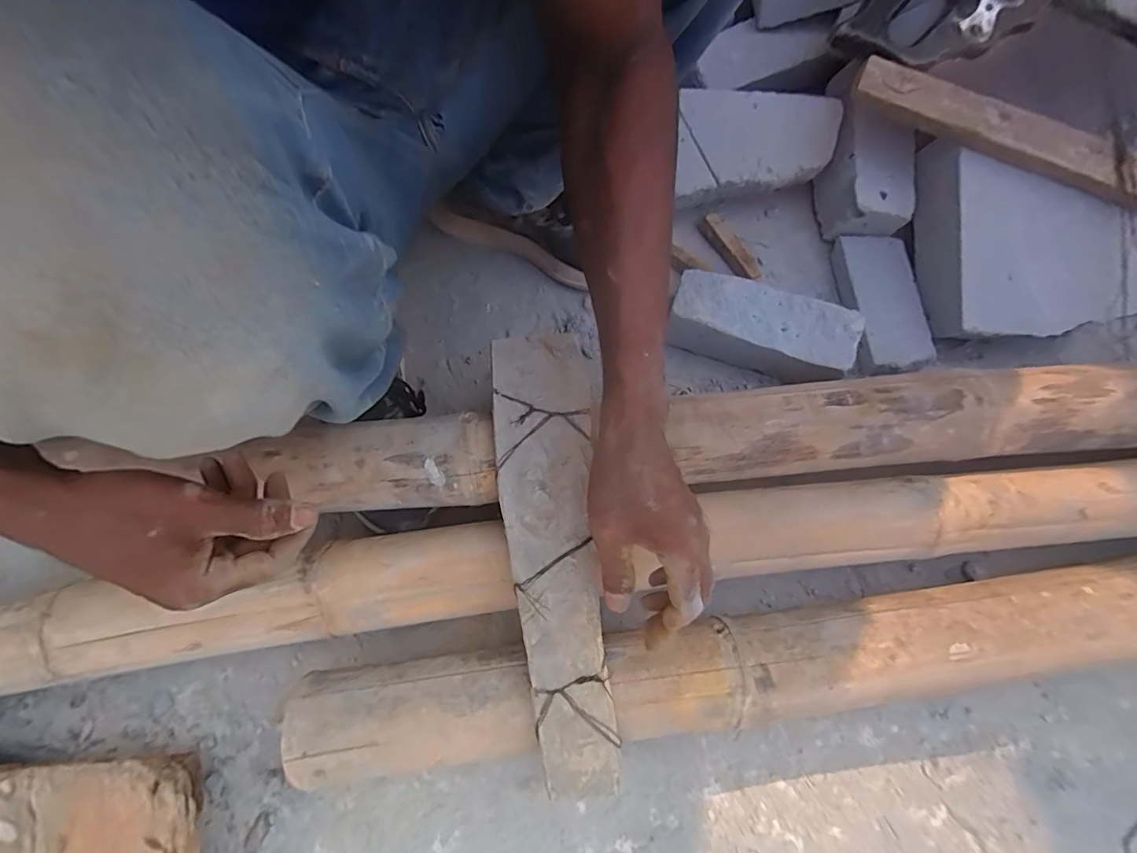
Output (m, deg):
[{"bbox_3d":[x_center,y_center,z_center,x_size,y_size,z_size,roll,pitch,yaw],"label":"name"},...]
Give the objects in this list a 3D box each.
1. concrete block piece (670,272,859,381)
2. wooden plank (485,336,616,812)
[{"bbox_3d":[0.216,-0.110,0.563,0.198,0.067,0.084,18,75,5],"label":"concrete block piece"},{"bbox_3d":[-0.013,0.097,0.407,0.088,0.026,0.361,-5,75,-1],"label":"wooden plank"}]

